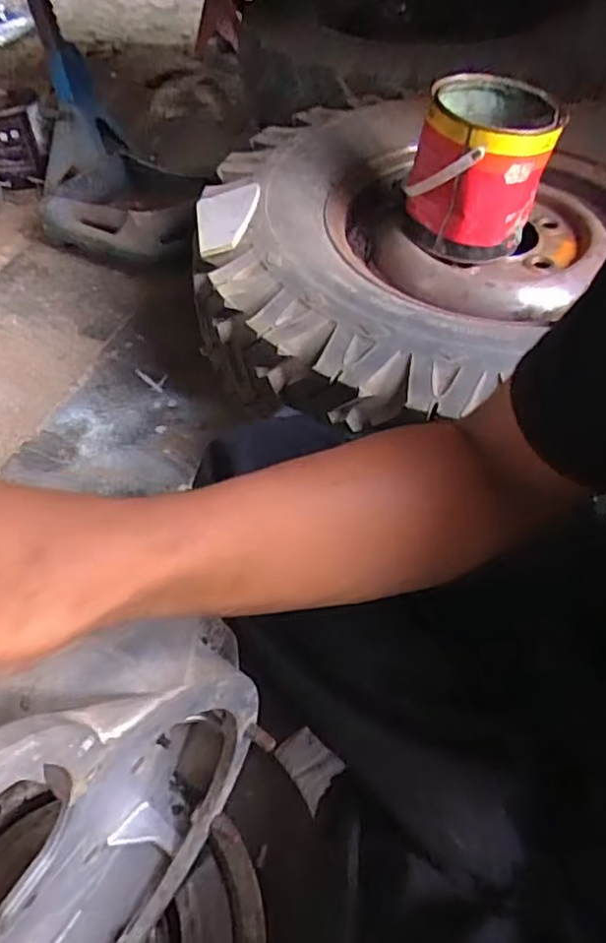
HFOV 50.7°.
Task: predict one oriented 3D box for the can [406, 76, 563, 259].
[{"bbox_3d":[0.218,-0.369,0.783,0.146,0.162,0.154,-2,50,2],"label":"can"}]

